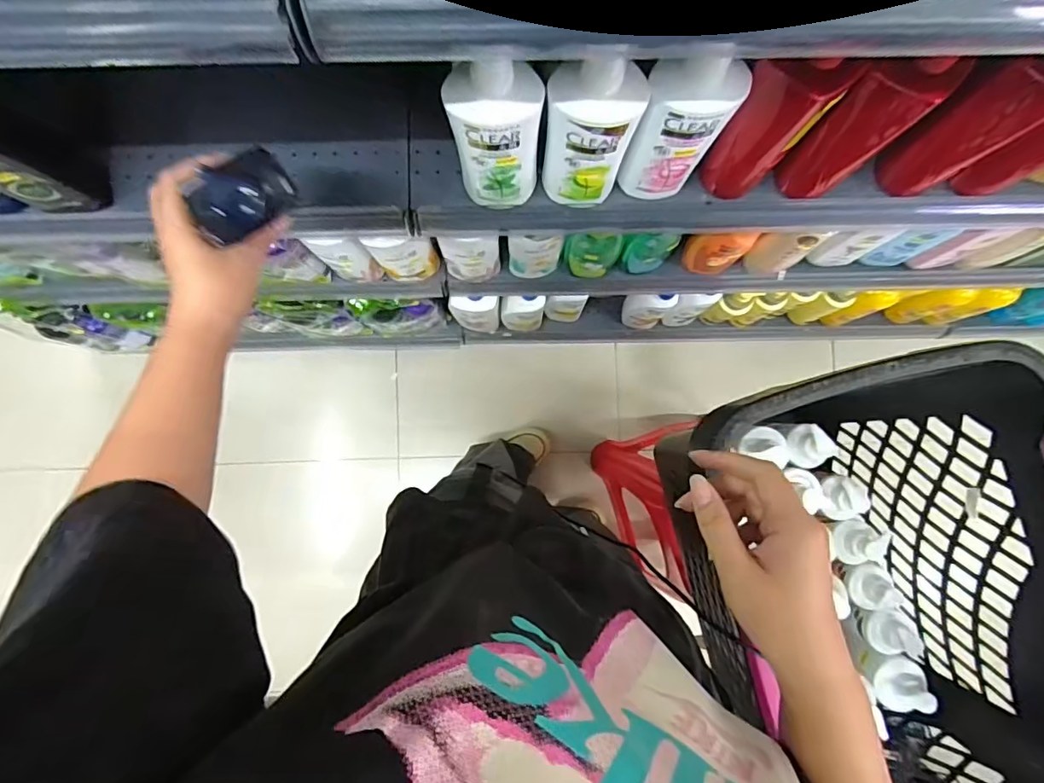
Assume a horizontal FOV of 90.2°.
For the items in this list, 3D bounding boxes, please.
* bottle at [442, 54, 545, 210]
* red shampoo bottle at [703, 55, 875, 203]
[{"bbox_3d":[-0.026,-0.250,0.524,0.085,0.205,0.046,5,86,-1],"label":"bottle"},{"bbox_3d":[0.250,-0.267,0.533,0.074,0.207,0.054,-17,87,-2],"label":"red shampoo bottle"}]

